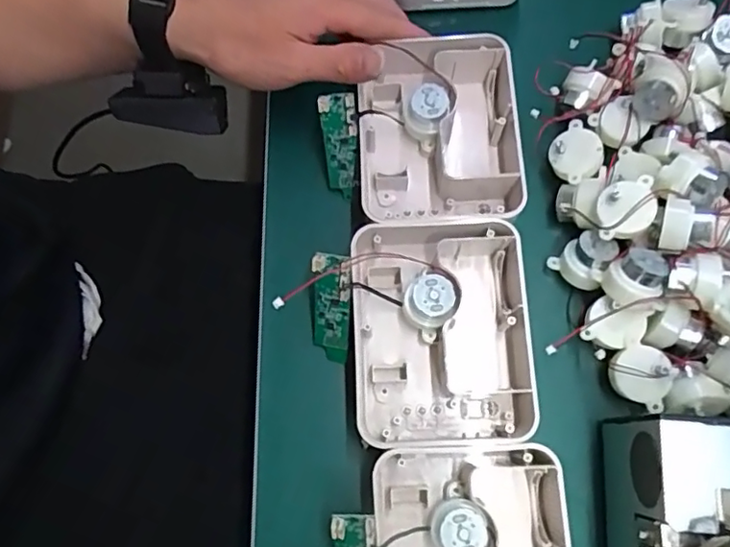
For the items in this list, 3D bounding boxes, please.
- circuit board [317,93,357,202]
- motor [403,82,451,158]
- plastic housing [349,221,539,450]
[{"bbox_3d":[-0.016,-0.082,0.380,0.023,0.005,0.067,6,120,19],"label":"circuit board"},{"bbox_3d":[0.039,-0.101,0.381,0.025,0.029,0.033,21,77,3],"label":"motor"},{"bbox_3d":[0.047,0.035,0.345,0.104,0.036,0.126,-3,77,-3],"label":"plastic housing"}]

